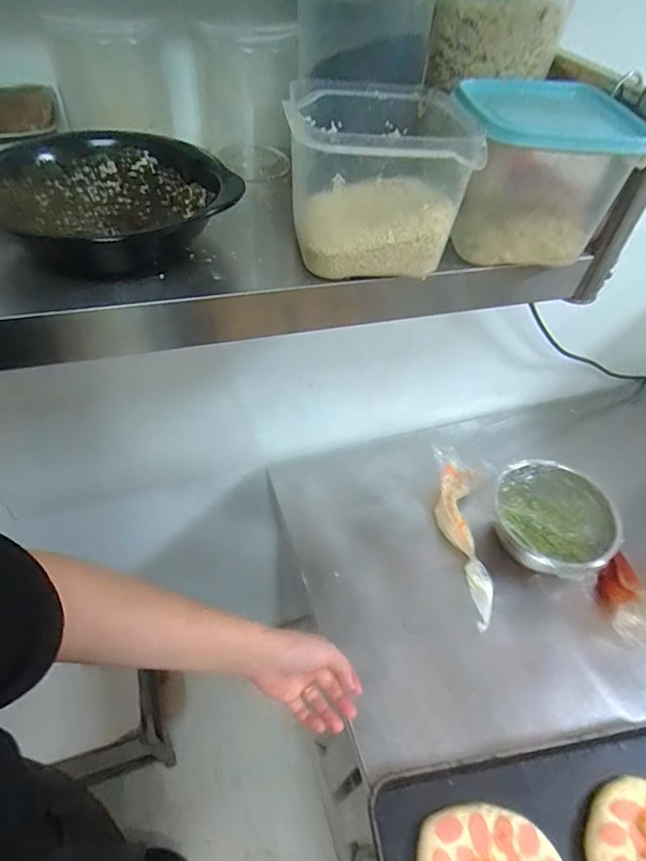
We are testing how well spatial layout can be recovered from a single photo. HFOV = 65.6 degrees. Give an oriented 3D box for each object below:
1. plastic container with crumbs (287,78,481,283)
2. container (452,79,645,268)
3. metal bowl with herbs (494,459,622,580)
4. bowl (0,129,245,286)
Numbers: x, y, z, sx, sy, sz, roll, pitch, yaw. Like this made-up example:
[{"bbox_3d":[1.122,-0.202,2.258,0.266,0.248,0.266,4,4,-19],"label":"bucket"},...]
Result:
[{"bbox_3d":[0.033,-0.167,0.334,0.105,0.083,0.115,-1,50,-7],"label":"plastic container with crumbs"},{"bbox_3d":[0.151,-0.189,0.368,0.127,0.088,0.117,-4,51,-9],"label":"container"},{"bbox_3d":[0.333,0.127,0.732,0.155,0.086,0.153,3,50,-3],"label":"metal bowl with herbs"},{"bbox_3d":[-0.132,-0.143,0.317,0.144,0.040,0.121,38,57,24],"label":"bowl"}]

